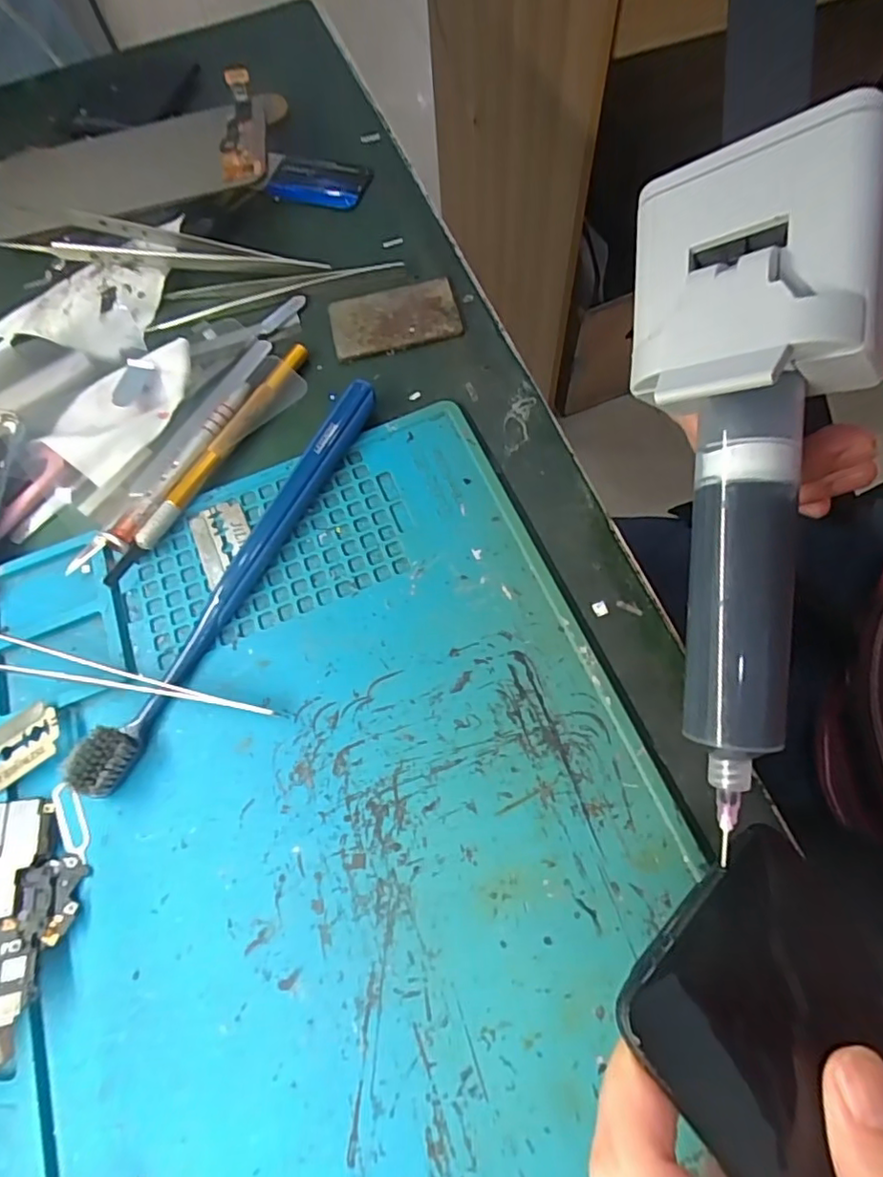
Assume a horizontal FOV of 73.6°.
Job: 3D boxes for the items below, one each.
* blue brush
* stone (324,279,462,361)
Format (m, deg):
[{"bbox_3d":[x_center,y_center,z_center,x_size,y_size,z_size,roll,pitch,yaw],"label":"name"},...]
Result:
[{"bbox_3d":[-0.077,-0.009,0.228,0.018,0.016,0.182,24,70,13],"label":"blue brush"},{"bbox_3d":[-0.023,-0.130,0.281,0.060,0.004,0.037,-12,67,-2],"label":"stone"}]

